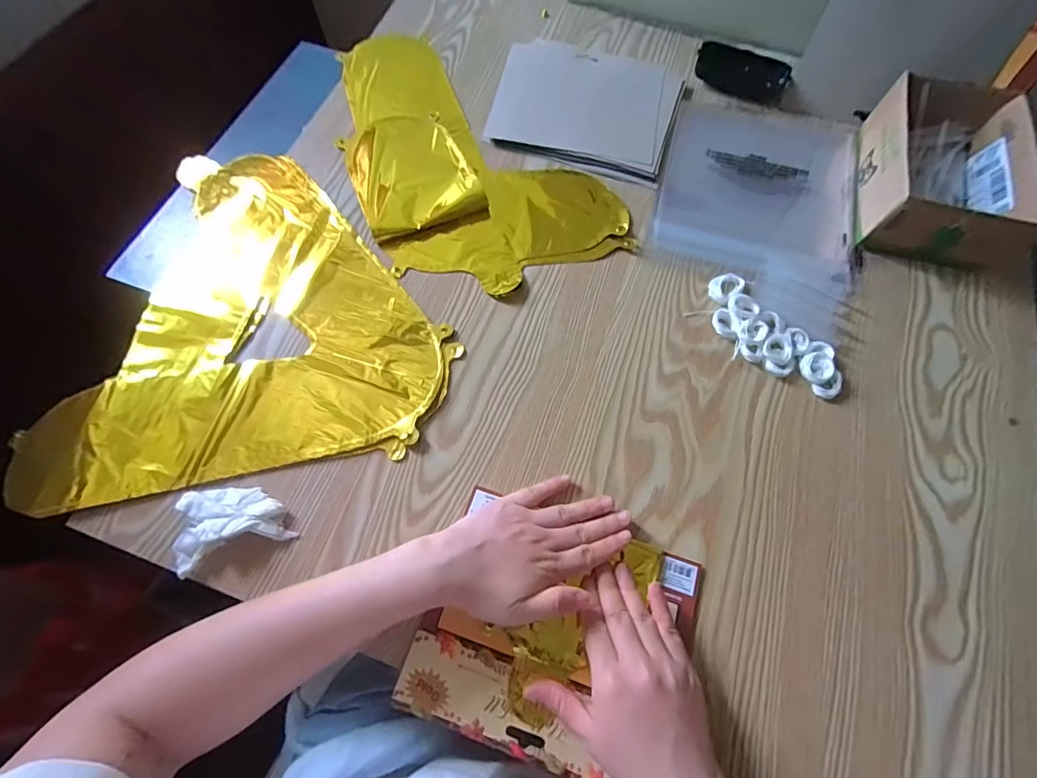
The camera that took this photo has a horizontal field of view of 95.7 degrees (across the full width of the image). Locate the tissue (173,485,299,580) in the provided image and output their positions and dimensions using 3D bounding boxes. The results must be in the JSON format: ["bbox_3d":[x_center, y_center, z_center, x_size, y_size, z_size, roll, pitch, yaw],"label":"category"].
[{"bbox_3d":[-0.227,0.100,0.366,0.082,0.022,0.060,-18,69,-9],"label":"tissue"}]

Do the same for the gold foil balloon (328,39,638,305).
[{"bbox_3d":[-0.070,-0.282,0.529,0.241,0.014,0.396,-22,70,-10],"label":"gold foil balloon"}]

